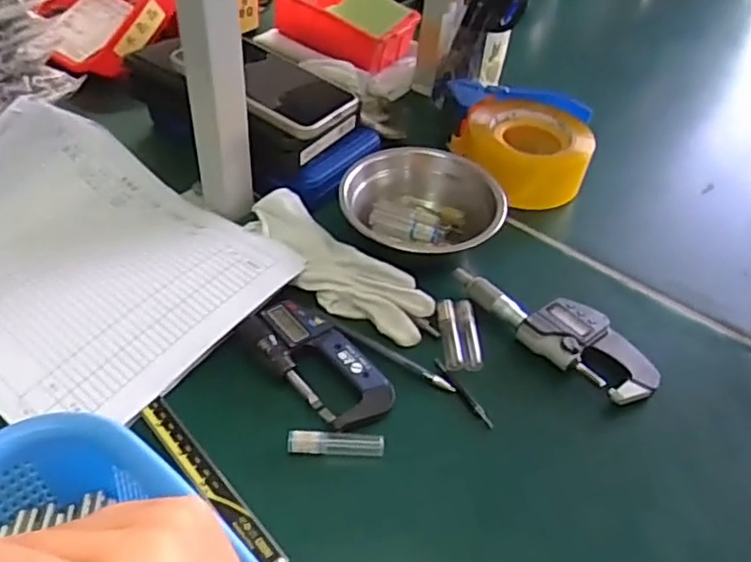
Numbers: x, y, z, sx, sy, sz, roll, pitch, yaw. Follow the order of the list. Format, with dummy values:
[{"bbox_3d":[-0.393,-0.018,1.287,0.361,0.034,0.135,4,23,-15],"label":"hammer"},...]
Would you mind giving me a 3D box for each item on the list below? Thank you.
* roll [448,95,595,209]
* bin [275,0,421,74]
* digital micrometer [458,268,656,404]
[{"bbox_3d":[0.141,-0.123,0.594,0.096,0.048,0.118,-14,49,-20],"label":"roll"},{"bbox_3d":[-0.034,-0.292,0.726,0.146,0.062,0.098,36,52,26],"label":"bin"},{"bbox_3d":[0.131,0.031,0.468,0.156,0.021,0.052,34,51,24],"label":"digital micrometer"}]

